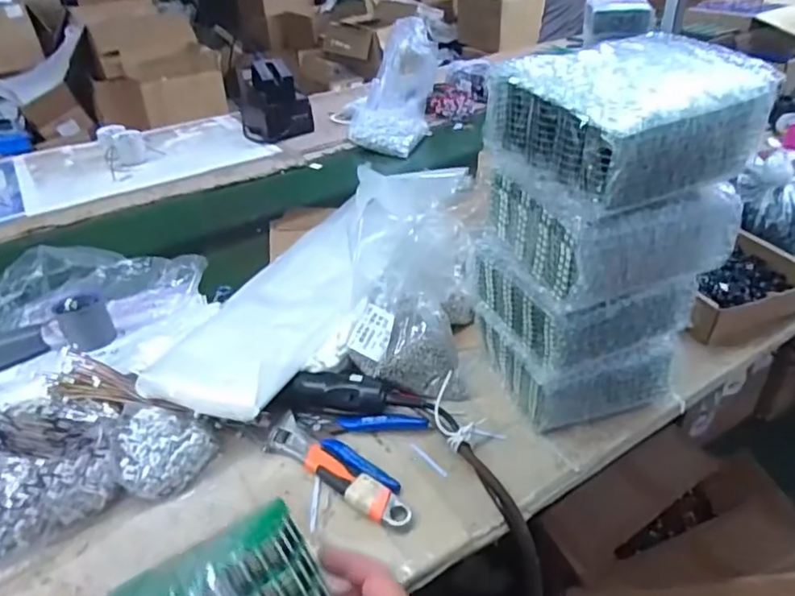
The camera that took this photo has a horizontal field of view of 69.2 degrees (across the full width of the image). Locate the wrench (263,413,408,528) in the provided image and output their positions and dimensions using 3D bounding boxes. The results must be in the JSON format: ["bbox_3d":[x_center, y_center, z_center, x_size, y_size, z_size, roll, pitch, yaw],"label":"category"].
[{"bbox_3d":[-0.061,0.160,0.531,0.167,0.013,0.036,25,43,35],"label":"wrench"}]

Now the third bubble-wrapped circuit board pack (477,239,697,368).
[{"bbox_3d":[0.178,-0.013,0.565,0.150,0.082,0.136,-16,36,-18],"label":"third bubble-wrapped circuit board pack"}]

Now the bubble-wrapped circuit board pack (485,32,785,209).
[{"bbox_3d":[0.178,-0.146,0.456,0.158,0.080,0.145,-17,36,-19],"label":"bubble-wrapped circuit board pack"}]

